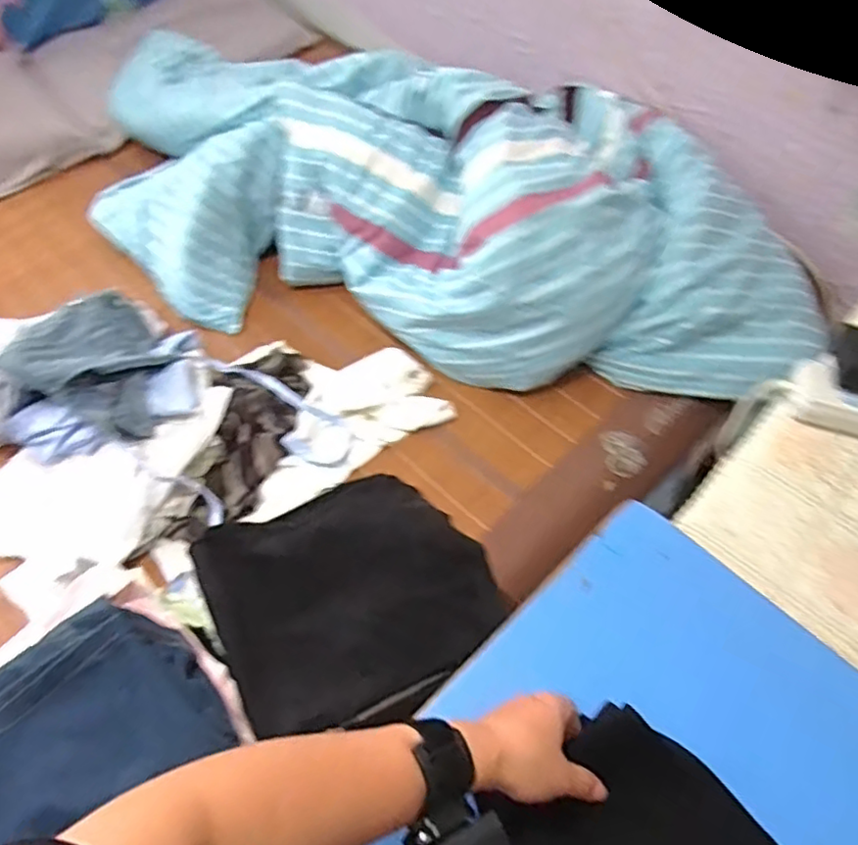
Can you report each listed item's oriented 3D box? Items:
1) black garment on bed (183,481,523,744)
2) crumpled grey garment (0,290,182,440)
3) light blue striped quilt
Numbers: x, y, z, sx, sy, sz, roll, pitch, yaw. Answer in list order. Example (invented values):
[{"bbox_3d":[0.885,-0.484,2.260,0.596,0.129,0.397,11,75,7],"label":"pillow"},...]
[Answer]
[{"bbox_3d":[-0.089,0.187,0.725,0.306,0.107,0.247,-26,59,-14],"label":"black garment on bed"},{"bbox_3d":[-0.526,-0.111,1.052,0.301,0.103,0.248,26,62,18],"label":"crumpled grey garment"},{"bbox_3d":[-0.060,-0.466,1.211,1.484,0.268,0.659,14,58,12],"label":"light blue striped quilt"}]

